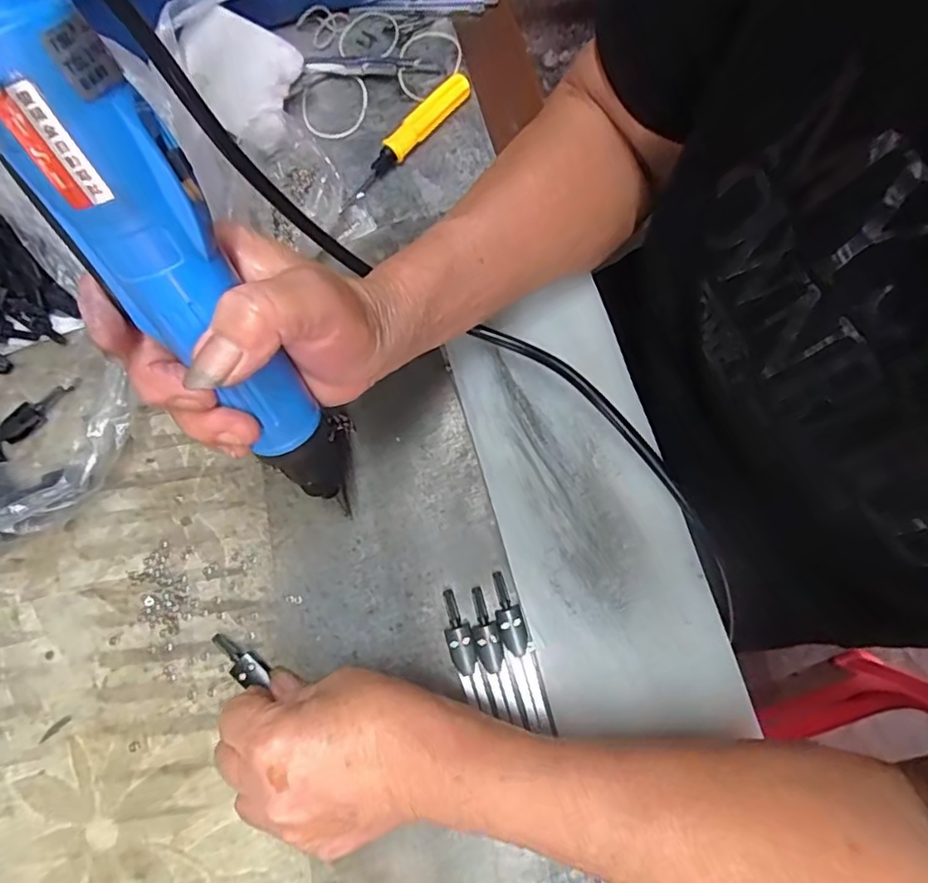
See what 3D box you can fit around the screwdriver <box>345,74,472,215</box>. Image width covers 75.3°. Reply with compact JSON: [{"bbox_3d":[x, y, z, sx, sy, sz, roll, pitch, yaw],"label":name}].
[{"bbox_3d":[-0.038,-0.190,0.378,0.013,0.018,0.110,43,81,11],"label":"screwdriver"}]

